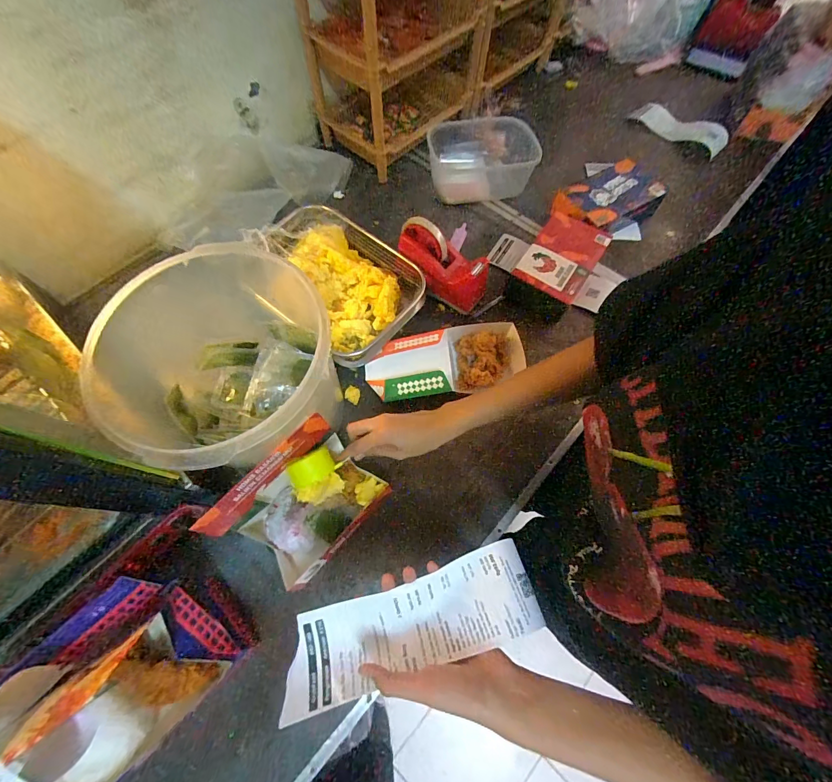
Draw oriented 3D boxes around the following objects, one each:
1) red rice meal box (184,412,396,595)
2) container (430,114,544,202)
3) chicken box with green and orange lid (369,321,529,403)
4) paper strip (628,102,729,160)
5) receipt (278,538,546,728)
[{"bbox_3d":[-0.135,0.141,0.454,0.111,0.133,0.167,41,74,15],"label":"red rice meal box"},{"bbox_3d":[0.136,-0.462,0.741,0.219,0.080,0.160,-7,68,-2],"label":"container"},{"bbox_3d":[0.048,-0.041,0.589,0.251,0.051,0.111,-7,68,-2],"label":"chicken box with green and orange lid"},{"bbox_3d":[0.580,-0.578,0.817,0.198,0.051,0.069,34,72,13],"label":"paper strip"},{"bbox_3d":[-0.002,0.208,0.332,0.225,0.028,0.071,-17,69,-8],"label":"receipt"}]

